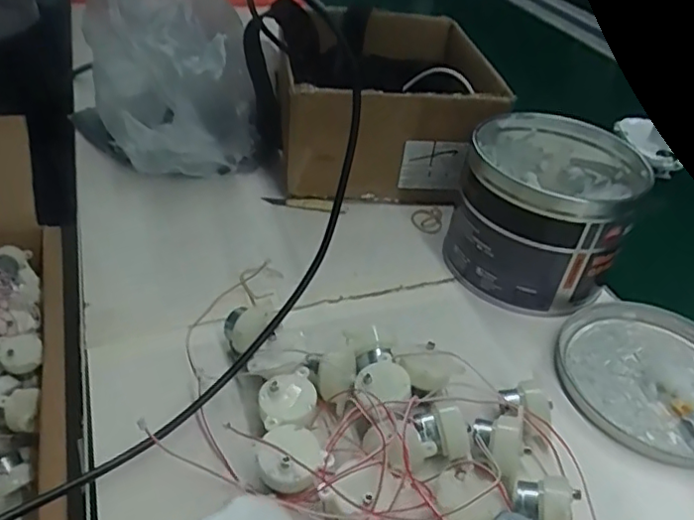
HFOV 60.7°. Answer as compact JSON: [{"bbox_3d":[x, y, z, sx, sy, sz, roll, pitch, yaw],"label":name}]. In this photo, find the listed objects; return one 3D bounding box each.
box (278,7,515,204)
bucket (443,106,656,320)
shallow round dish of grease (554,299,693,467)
[{"bbox_3d":[0.035,-0.152,0.583,0.182,0.112,0.207,2,39,-6],"label":"box"},{"bbox_3d":[0.152,-0.039,0.465,0.126,0.102,0.129,5,38,-4],"label":"bucket"},{"bbox_3d":[0.210,0.078,0.403,0.126,0.014,0.127,5,38,-4],"label":"shallow round dish of grease"}]

